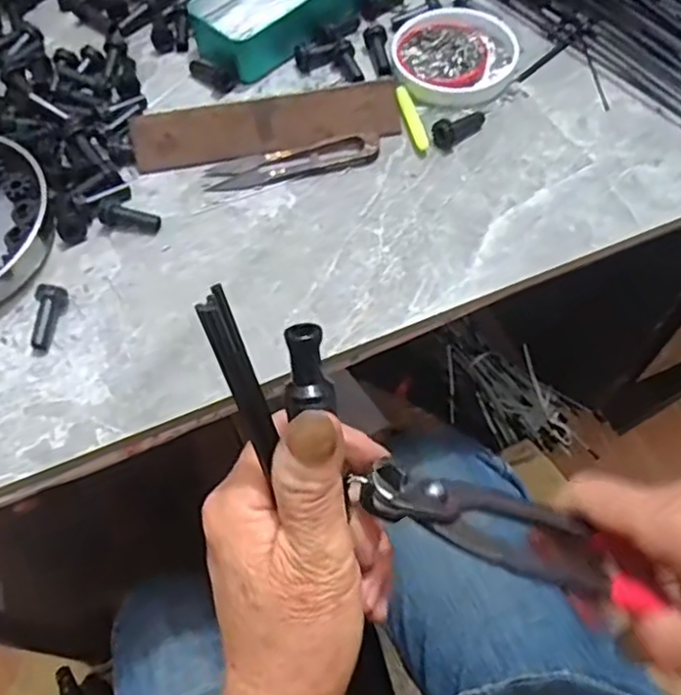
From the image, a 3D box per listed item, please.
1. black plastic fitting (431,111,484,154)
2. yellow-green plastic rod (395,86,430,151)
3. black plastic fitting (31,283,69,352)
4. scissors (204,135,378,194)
[{"bbox_3d":[0.080,-0.151,0.460,0.042,0.015,0.019,-40,66,-17],"label":"black plastic fitting"},{"bbox_3d":[0.049,-0.160,0.467,0.011,0.006,0.057,-13,61,-4],"label":"yellow-green plastic rod"},{"bbox_3d":[-0.173,-0.017,0.399,0.015,0.012,0.040,5,75,6],"label":"black plastic fitting"},{"bbox_3d":[-0.032,-0.125,0.454,0.116,0.009,0.024,-11,61,-3],"label":"scissors"}]

